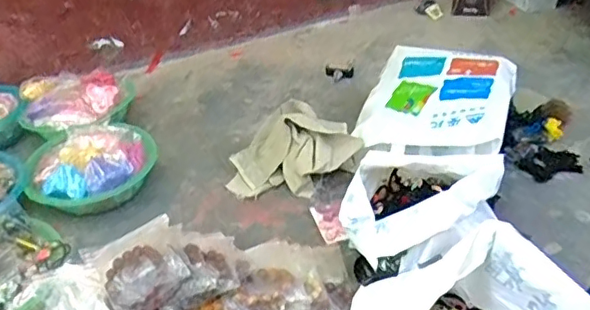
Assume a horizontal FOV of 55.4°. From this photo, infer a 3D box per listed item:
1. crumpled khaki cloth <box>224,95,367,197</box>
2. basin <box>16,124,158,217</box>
[{"bbox_3d":[-0.003,-0.015,1.075,0.246,0.103,0.191,-4,36,1],"label":"crumpled khaki cloth"},{"bbox_3d":[-0.379,0.019,1.043,0.201,0.080,0.222,15,41,25],"label":"basin"}]

